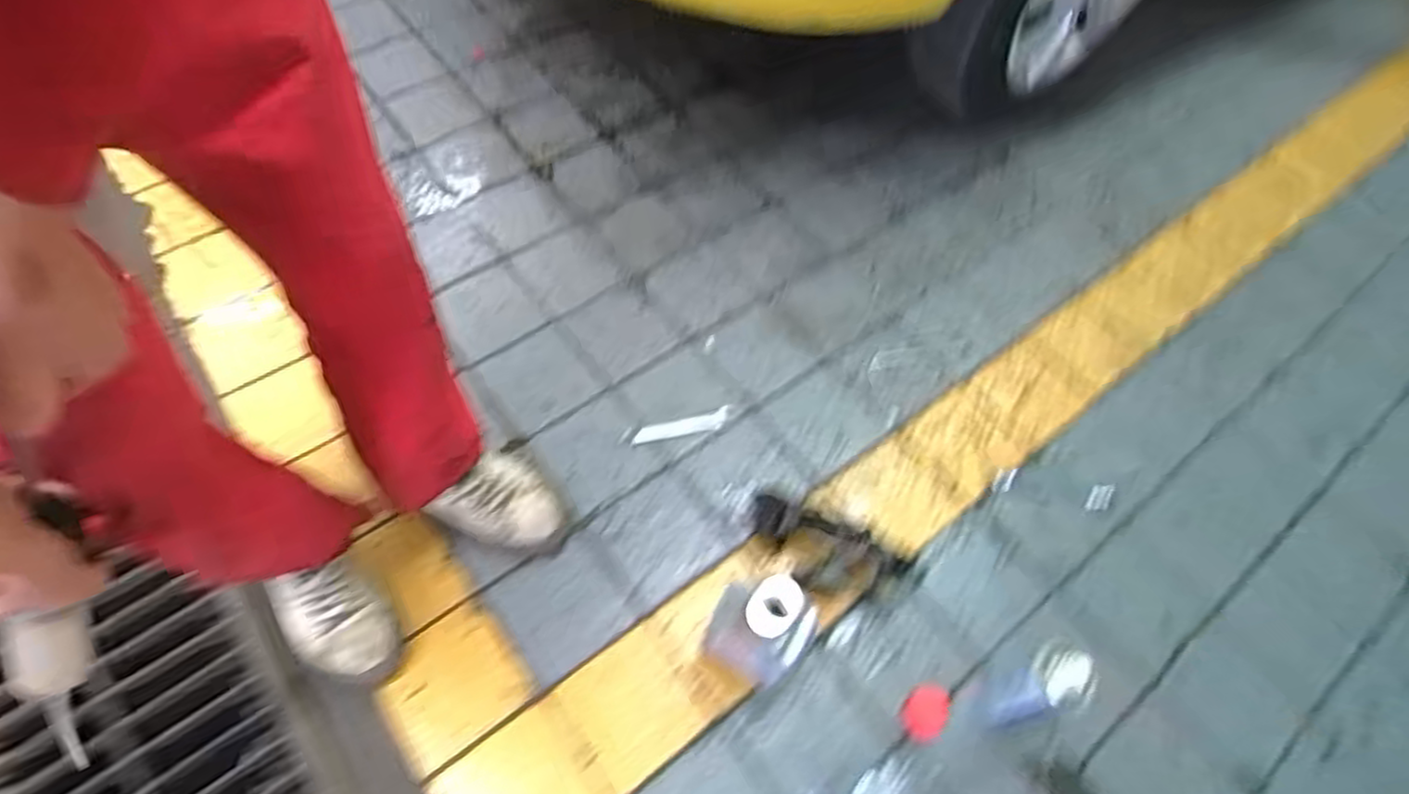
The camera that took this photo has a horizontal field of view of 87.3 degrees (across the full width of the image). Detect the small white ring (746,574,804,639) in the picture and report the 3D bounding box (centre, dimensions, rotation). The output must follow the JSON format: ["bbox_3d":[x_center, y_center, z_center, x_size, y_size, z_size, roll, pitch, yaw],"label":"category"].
[{"bbox_3d":[0.072,0.214,0.759,0.051,0.019,0.065,37,62,15],"label":"small white ring"}]

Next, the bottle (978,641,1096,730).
[{"bbox_3d":[0.383,0.338,0.863,0.077,0.185,0.070,-8,61,-8],"label":"bottle"}]

